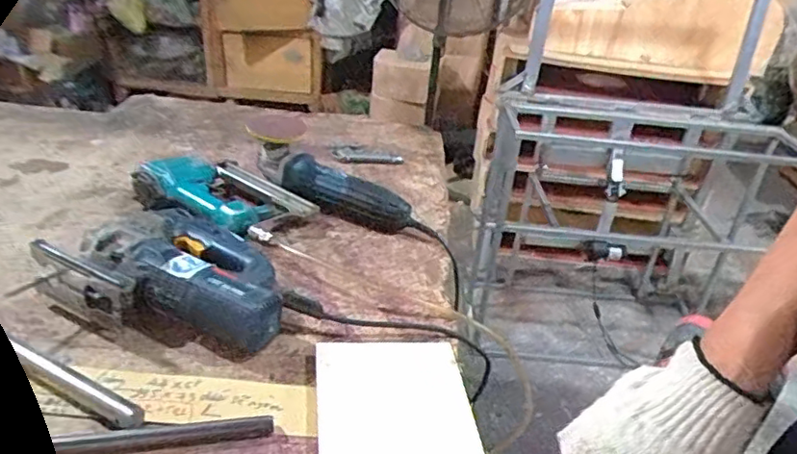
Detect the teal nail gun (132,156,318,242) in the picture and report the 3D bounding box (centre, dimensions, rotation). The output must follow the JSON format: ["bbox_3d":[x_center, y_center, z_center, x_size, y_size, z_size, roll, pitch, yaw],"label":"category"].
[{"bbox_3d":[-0.246,-0.041,0.849,0.231,0.057,0.164,27,36,30],"label":"teal nail gun"}]

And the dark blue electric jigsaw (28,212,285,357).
[{"bbox_3d":[-0.240,0.052,0.684,0.263,0.071,0.178,16,31,15],"label":"dark blue electric jigsaw"}]

